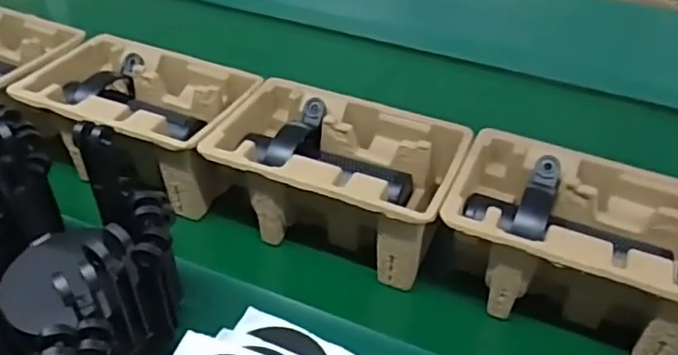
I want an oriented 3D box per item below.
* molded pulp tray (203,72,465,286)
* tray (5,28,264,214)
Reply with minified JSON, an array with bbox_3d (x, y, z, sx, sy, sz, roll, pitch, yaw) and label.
[{"bbox_3d":[-0.002,0.000,0.612,0.223,0.101,0.143,18,40,16],"label":"molded pulp tray"},{"bbox_3d":[-0.215,-0.061,0.681,0.232,0.099,0.149,18,40,15],"label":"tray"}]

